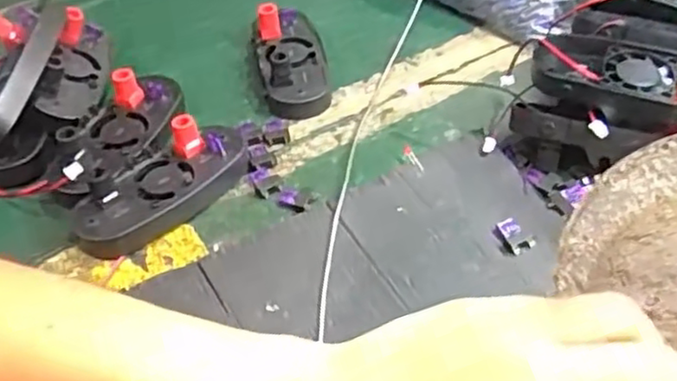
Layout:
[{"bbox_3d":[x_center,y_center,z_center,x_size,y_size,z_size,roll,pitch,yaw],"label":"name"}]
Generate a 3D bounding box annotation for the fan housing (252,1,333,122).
[{"bbox_3d":[-0.034,-0.098,0.495,0.049,0.036,0.101,-10,46,-6],"label":"fan housing"}]

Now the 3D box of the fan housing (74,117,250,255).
[{"bbox_3d":[-0.108,-0.007,0.410,0.111,0.033,0.046,-35,53,-27],"label":"fan housing"}]

